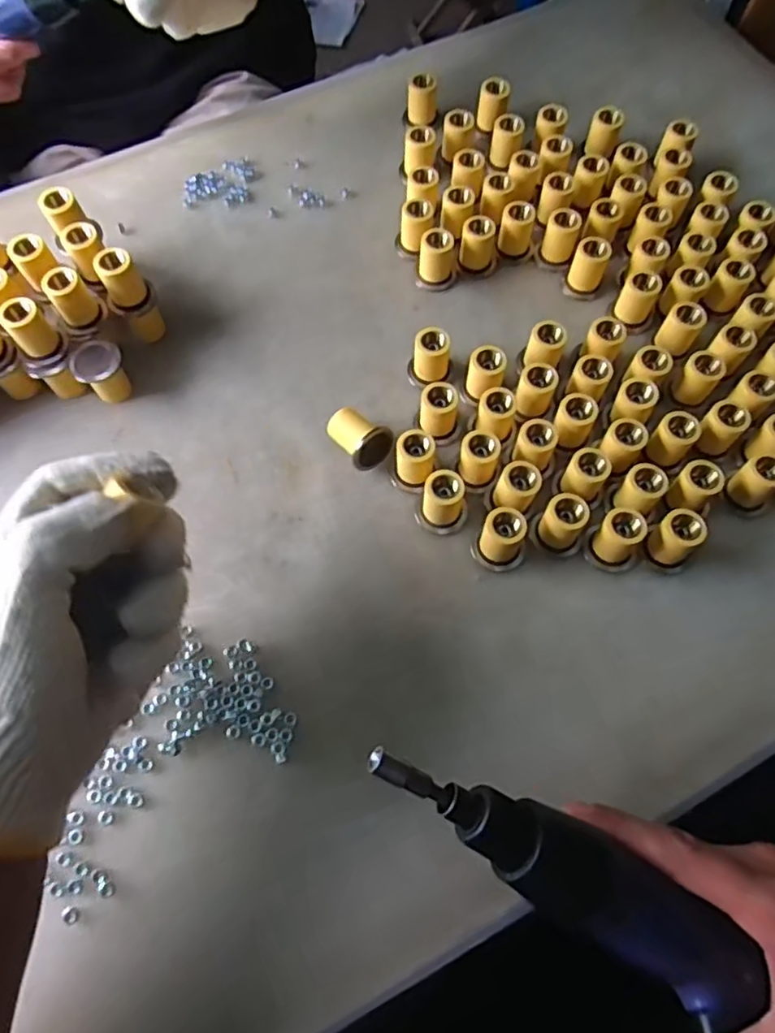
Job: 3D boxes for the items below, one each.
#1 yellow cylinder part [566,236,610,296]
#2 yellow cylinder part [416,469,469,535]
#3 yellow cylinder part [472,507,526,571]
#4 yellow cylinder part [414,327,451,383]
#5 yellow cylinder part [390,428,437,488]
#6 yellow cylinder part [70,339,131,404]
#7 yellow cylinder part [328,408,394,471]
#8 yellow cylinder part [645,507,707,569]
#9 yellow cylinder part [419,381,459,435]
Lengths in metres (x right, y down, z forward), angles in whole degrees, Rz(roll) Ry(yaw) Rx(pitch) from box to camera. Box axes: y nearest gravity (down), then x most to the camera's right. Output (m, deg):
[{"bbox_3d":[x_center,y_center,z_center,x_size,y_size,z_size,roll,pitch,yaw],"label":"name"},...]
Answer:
[{"bbox_3d":[0.138,-0.172,0.427,0.022,0.036,0.018,20,69,10],"label":"yellow cylinder part"},{"bbox_3d":[0.033,-0.008,0.356,0.027,0.032,0.026,-1,66,1],"label":"yellow cylinder part"},{"bbox_3d":[0.066,0.012,0.346,0.030,0.031,0.024,-42,72,-15],"label":"yellow cylinder part"},{"bbox_3d":[0.028,-0.101,0.397,0.022,0.033,0.022,5,67,4],"label":"yellow cylinder part"},{"bbox_3d":[0.015,-0.031,0.366,0.024,0.034,0.027,1,66,2],"label":"yellow cylinder part"},{"bbox_3d":[-0.181,-0.092,0.398,0.030,0.032,0.028,-37,70,-13],"label":"yellow cylinder part"},{"bbox_3d":[-0.017,-0.049,0.380,0.027,0.022,0.041,-35,70,-13],"label":"yellow cylinder part"},{"bbox_3d":[0.159,0.012,0.345,0.021,0.033,0.022,-1,66,1],"label":"yellow cylinder part"},{"bbox_3d":[0.032,-0.064,0.381,0.022,0.032,0.022,-1,66,1],"label":"yellow cylinder part"}]

